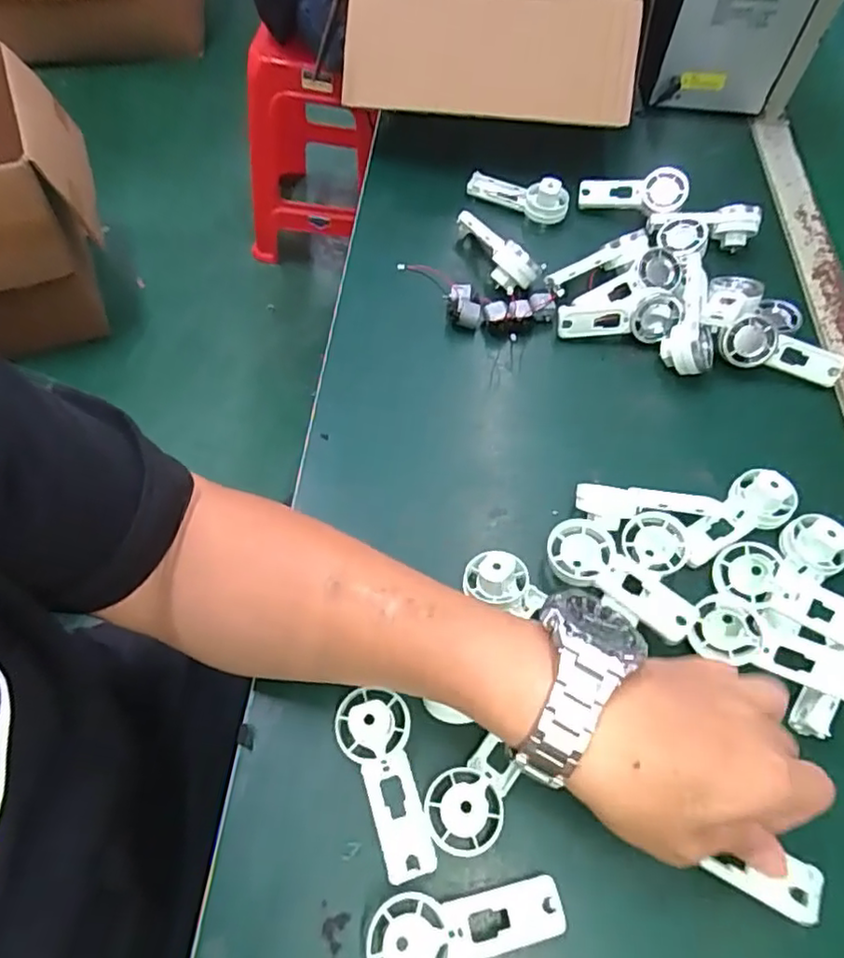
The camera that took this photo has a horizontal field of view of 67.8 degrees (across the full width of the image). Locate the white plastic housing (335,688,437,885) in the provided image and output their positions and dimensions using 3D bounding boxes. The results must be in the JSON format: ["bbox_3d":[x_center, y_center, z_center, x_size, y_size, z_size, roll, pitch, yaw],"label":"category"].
[{"bbox_3d":[-0.017,0.157,0.327,0.038,0.019,0.090,-15,73,-13],"label":"white plastic housing"}]

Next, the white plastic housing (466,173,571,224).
[{"bbox_3d":[0.087,-0.260,0.575,0.093,0.040,0.021,24,60,9],"label":"white plastic housing"}]

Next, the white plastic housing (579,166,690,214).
[{"bbox_3d":[0.192,-0.261,0.572,0.094,0.036,0.016,3,17,15],"label":"white plastic housing"}]

